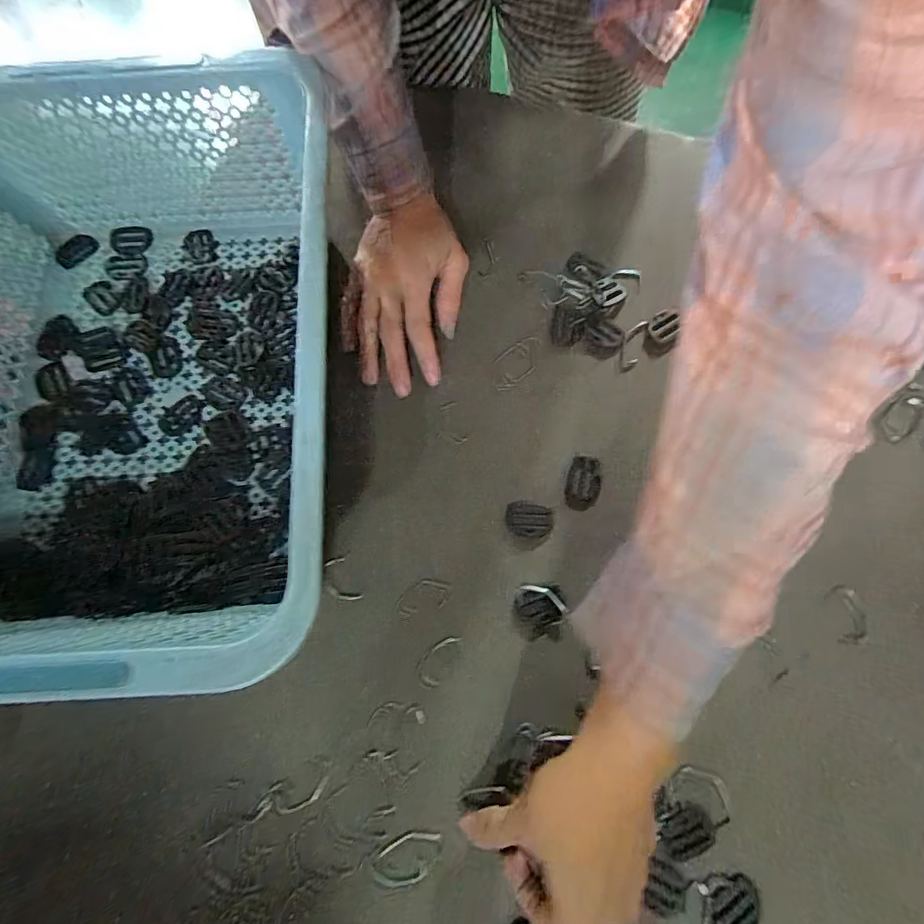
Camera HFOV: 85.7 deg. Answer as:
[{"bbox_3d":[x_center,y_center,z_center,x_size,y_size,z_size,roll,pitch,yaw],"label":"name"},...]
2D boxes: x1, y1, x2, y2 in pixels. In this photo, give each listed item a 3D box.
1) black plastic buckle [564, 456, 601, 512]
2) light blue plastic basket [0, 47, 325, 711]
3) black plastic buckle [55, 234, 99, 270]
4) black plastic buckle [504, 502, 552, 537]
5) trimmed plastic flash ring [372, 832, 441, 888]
[{"bbox_3d":[0.089,0.015,0.363,0.024,0.004,0.041,10,74,4],"label":"black plastic buckle"},{"bbox_3d":[-0.222,-0.059,0.330,0.284,0.119,0.372,-4,74,0],"label":"light blue plastic basket"},{"bbox_3d":[-0.323,-0.177,0.417,0.019,0.007,0.034,28,76,9],"label":"black plastic buckle"},{"bbox_3d":[0.048,0.041,0.358,0.032,0.004,0.026,-1,74,1],"label":"black plastic buckle"},{"bbox_3d":[-0.033,0.241,0.301,0.043,0.004,0.025,-21,75,-5],"label":"trimmed plastic flash ring"}]

